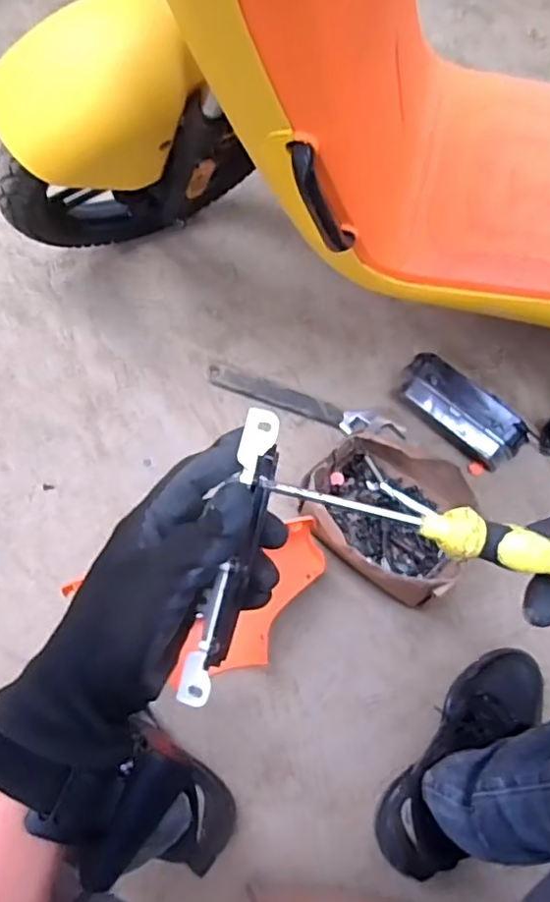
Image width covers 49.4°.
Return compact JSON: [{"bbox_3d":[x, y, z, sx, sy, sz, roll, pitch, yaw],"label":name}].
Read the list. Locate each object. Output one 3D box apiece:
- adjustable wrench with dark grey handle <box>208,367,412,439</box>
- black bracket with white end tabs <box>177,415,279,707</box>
[{"bbox_3d":[0.044,-0.067,0.854,0.288,0.011,0.045,15,71,4],"label":"adjustable wrench with dark grey handle"},{"bbox_3d":[-0.024,0.056,0.309,0.021,0.011,0.159,13,93,3],"label":"black bracket with white end tabs"}]

